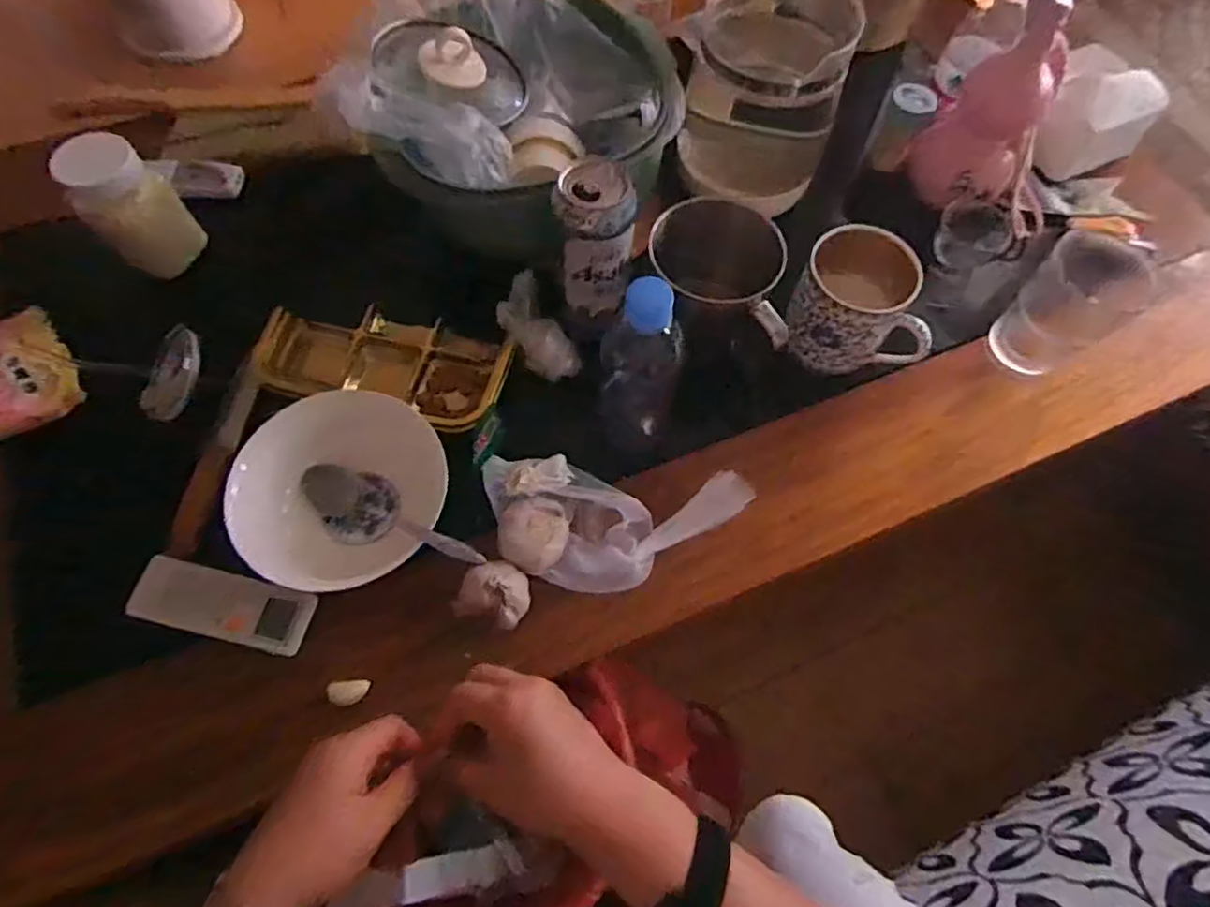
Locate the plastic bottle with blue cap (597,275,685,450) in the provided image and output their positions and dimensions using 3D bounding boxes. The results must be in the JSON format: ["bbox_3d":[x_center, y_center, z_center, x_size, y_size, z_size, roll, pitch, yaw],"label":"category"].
[{"bbox_3d":[0.028,-0.066,0.519,0.059,0.212,0.055,11,65,3],"label":"plastic bottle with blue cap"}]

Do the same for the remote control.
[{"bbox_3d":[-0.288,0.116,0.492,0.130,0.019,0.048,13,65,4],"label":"remote control"}]

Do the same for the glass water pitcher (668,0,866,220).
[{"bbox_3d":[0.153,-0.341,0.636,0.138,0.166,0.156,20,66,8],"label":"glass water pitcher"}]

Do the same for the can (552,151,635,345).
[{"bbox_3d":[-0.008,-0.163,0.527,0.058,0.125,0.066,-3,65,-3],"label":"can"}]

